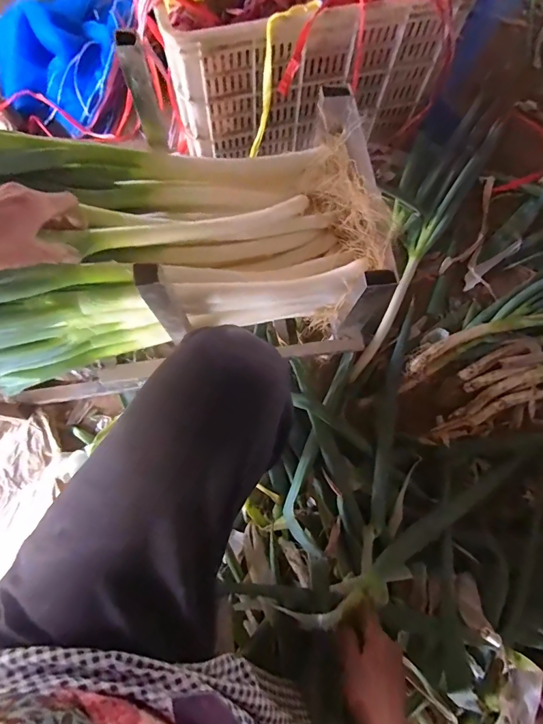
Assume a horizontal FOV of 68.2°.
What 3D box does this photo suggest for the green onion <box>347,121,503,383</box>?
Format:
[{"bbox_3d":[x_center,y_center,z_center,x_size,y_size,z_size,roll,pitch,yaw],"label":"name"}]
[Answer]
[{"bbox_3d":[0.328,-0.269,0.845,0.064,0.032,0.708,31,78,6],"label":"green onion"}]

